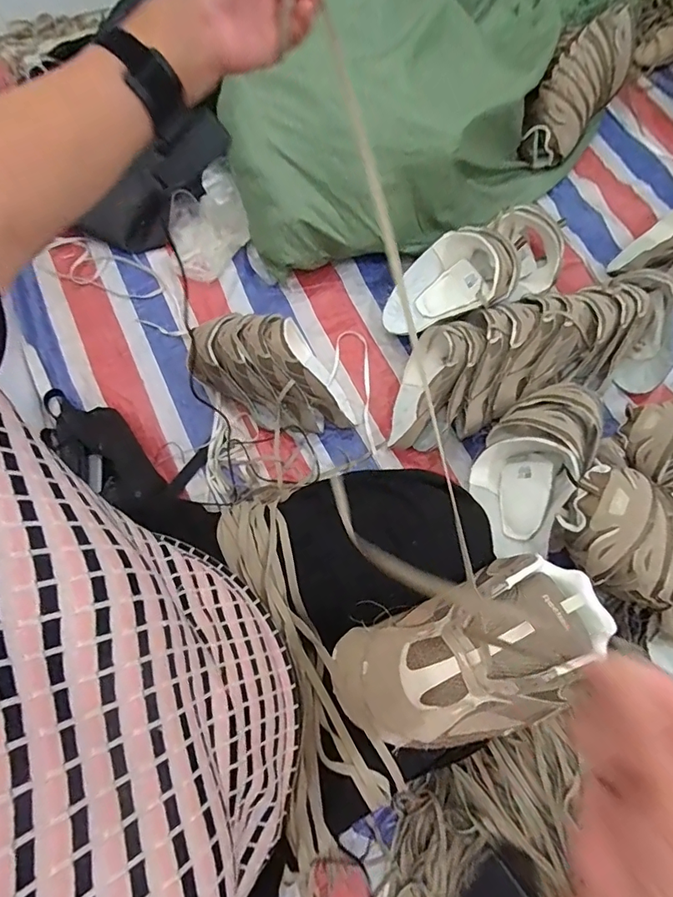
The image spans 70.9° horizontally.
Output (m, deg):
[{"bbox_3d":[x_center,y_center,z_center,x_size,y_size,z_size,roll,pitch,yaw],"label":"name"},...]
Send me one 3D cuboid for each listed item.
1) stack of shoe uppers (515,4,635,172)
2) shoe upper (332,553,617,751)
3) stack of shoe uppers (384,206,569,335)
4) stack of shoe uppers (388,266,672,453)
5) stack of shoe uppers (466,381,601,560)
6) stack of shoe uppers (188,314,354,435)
[{"bbox_3d":[0.515,-0.779,1.011,0.139,0.128,0.345,36,88,10],"label":"stack of shoe uppers"},{"bbox_3d":[0.129,0.185,0.416,0.248,0.057,0.127,-24,75,-7],"label":"shoe upper"},{"bbox_3d":[0.267,-0.329,0.901,0.359,0.131,0.157,-25,75,-7],"label":"stack of shoe uppers"},{"bbox_3d":[0.363,-0.169,0.870,0.545,0.159,0.208,-14,74,-4],"label":"stack of shoe uppers"},{"bbox_3d":[0.310,0.025,0.759,0.139,0.133,0.268,29,75,9],"label":"stack of shoe uppers"},{"bbox_3d":[-0.121,-0.132,0.869,0.222,0.132,0.279,-31,76,-9],"label":"stack of shoe uppers"}]

